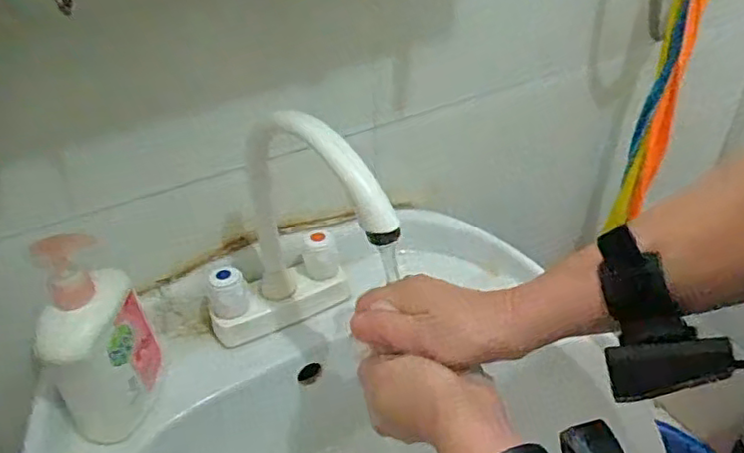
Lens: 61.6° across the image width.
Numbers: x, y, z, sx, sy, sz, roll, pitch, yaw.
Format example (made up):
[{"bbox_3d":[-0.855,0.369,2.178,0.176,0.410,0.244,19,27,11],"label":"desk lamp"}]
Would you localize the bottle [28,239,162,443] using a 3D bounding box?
[{"bbox_3d":[-0.223,0.088,0.506,0.088,0.167,0.072,-26,46,-29],"label":"bottle"}]

